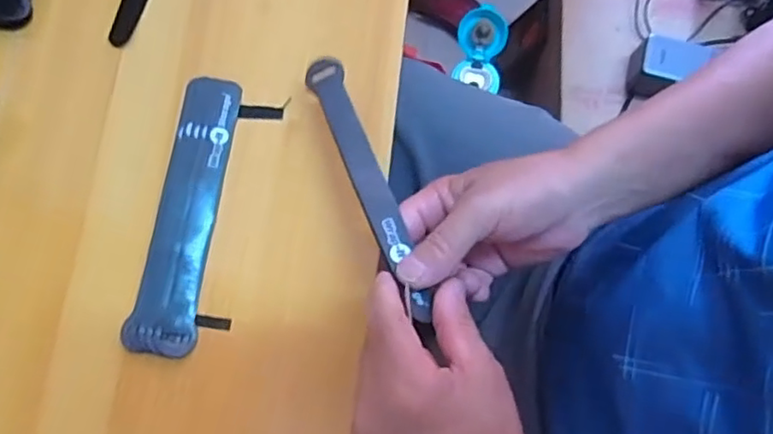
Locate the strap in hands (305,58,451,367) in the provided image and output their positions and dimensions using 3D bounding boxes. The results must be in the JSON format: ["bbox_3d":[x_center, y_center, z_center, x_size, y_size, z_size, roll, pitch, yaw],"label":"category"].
[{"bbox_3d":[-0.009,-0.016,0.383,0.022,0.011,0.219,-21,63,-4],"label":"strap in hands"}]

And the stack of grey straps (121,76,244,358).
[{"bbox_3d":[-0.141,-0.006,0.436,0.045,0.018,0.201,9,77,3],"label":"stack of grey straps"}]

